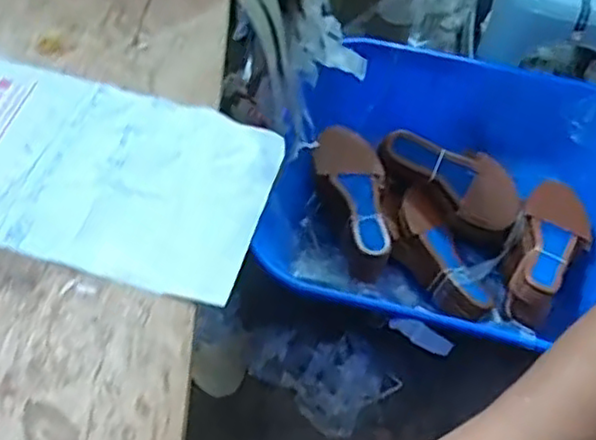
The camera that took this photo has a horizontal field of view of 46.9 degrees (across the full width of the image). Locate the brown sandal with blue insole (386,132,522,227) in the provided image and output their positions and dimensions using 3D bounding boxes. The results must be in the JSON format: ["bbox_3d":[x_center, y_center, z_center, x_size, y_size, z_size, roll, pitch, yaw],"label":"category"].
[{"bbox_3d":[0.264,-0.076,1.179,0.246,0.080,0.105,28,60,13],"label":"brown sandal with blue insole"}]

